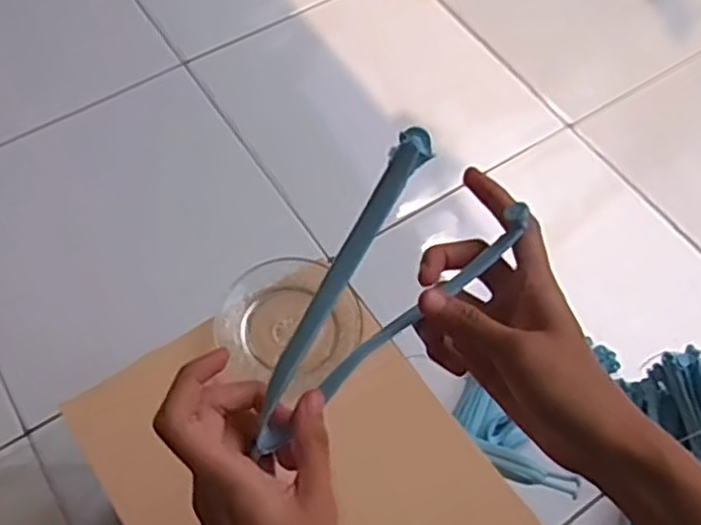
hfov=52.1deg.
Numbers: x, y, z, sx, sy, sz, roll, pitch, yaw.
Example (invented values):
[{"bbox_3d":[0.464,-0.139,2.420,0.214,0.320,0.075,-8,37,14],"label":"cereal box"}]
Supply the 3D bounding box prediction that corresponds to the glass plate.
[{"bbox_3d":[-0.052,0.049,0.577,0.104,0.015,0.107,1,82,-5],"label":"glass plate"}]

